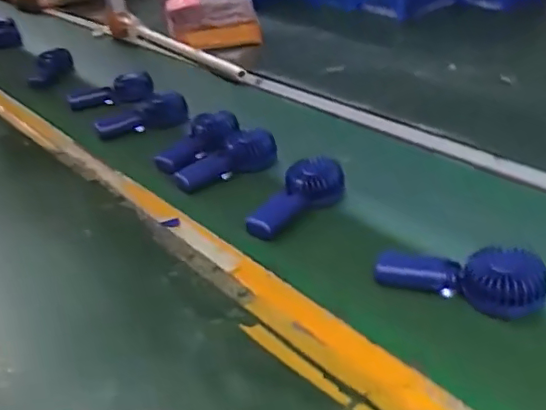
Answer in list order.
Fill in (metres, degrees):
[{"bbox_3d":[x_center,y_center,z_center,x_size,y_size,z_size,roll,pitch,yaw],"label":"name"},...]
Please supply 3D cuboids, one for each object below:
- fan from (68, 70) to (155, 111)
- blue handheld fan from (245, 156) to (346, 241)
[{"bbox_3d":[-0.334,-0.237,1.187,0.174,0.053,0.081,-9,31,-8],"label":"fan"},{"bbox_3d":[0.032,-0.010,0.826,0.182,0.052,0.079,-38,43,-26],"label":"blue handheld fan"}]

